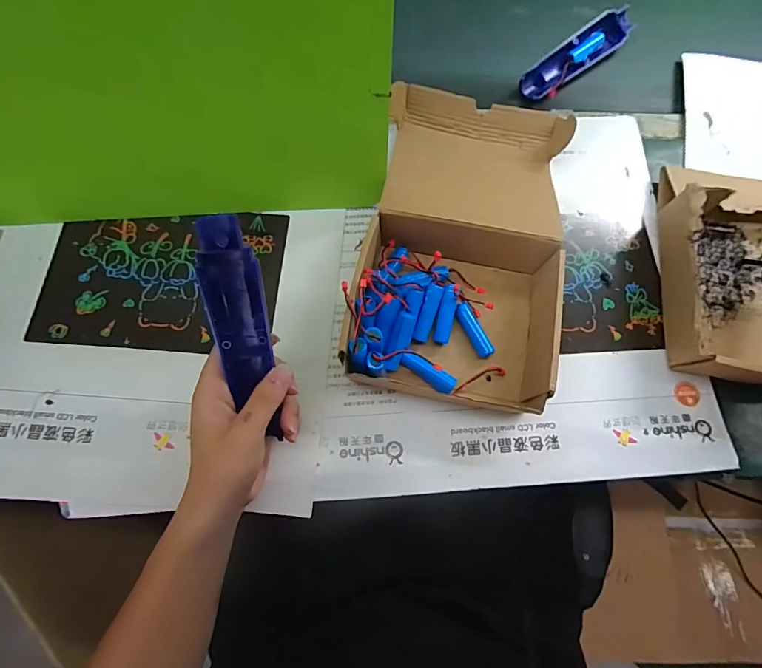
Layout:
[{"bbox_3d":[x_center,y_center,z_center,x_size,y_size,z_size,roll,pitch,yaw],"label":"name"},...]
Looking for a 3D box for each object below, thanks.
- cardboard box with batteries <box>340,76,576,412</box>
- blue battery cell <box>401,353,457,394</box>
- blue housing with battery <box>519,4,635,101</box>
[{"bbox_3d":[0.077,-0.094,0.389,0.169,0.053,0.299,11,74,1],"label":"cardboard box with batteries"},{"bbox_3d":[0.040,0.033,0.367,0.050,0.013,0.014,33,76,7],"label":"blue battery cell"},{"bbox_3d":[0.224,-0.319,0.489,0.161,0.025,0.038,-39,79,-11],"label":"blue housing with battery"}]

